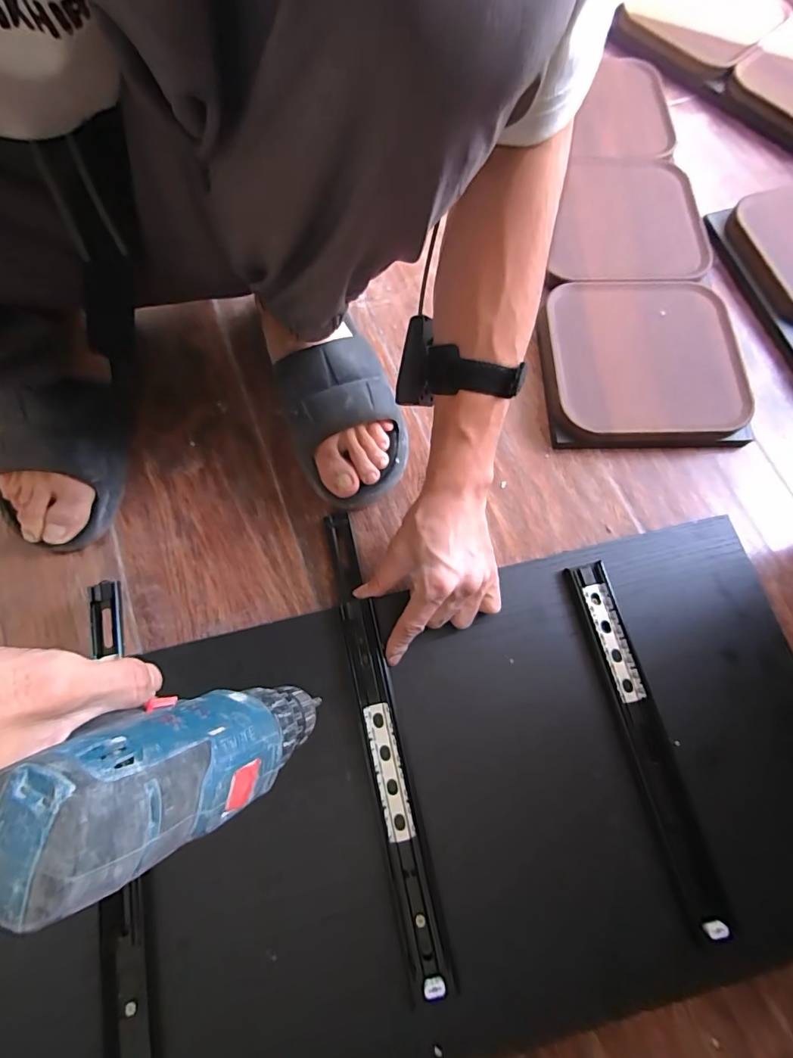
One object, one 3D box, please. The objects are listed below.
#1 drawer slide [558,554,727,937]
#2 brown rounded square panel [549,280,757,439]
[{"bbox_3d":[0.205,0.167,0.389,0.032,0.010,0.283,-12,72,-5],"label":"drawer slide"},{"bbox_3d":[0.268,-0.189,0.519,0.201,0.034,0.211,2,72,-1],"label":"brown rounded square panel"}]

